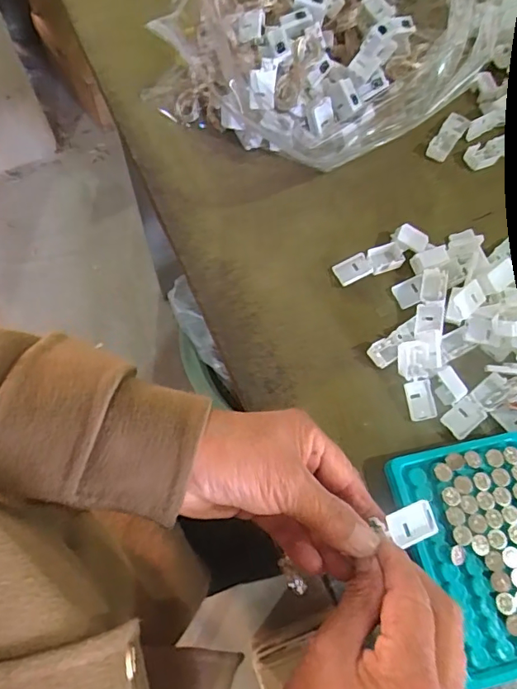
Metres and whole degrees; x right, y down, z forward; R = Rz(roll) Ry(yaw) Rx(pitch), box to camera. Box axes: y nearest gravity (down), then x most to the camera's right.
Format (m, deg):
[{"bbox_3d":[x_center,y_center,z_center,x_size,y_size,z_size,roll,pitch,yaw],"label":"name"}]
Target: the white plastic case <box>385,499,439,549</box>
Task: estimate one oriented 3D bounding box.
[{"bbox_3d":[0.086,0.102,0.285,0.029,0.006,0.020,-20,70,-9],"label":"white plastic case"}]

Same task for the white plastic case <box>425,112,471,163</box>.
[{"bbox_3d":[0.166,-0.181,0.442,0.019,0.010,0.051,33,71,11],"label":"white plastic case"}]

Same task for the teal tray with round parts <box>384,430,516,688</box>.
[{"bbox_3d":[0.144,0.126,0.312,0.093,0.020,0.128,-12,69,-6],"label":"teal tray with round parts"}]

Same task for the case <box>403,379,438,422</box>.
[{"bbox_3d":[0.113,0.039,0.351,0.019,0.008,0.027,-10,69,-6],"label":"case"}]

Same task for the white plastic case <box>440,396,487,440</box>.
[{"bbox_3d":[0.141,0.050,0.348,0.029,0.005,0.020,-36,74,-14],"label":"white plastic case"}]

